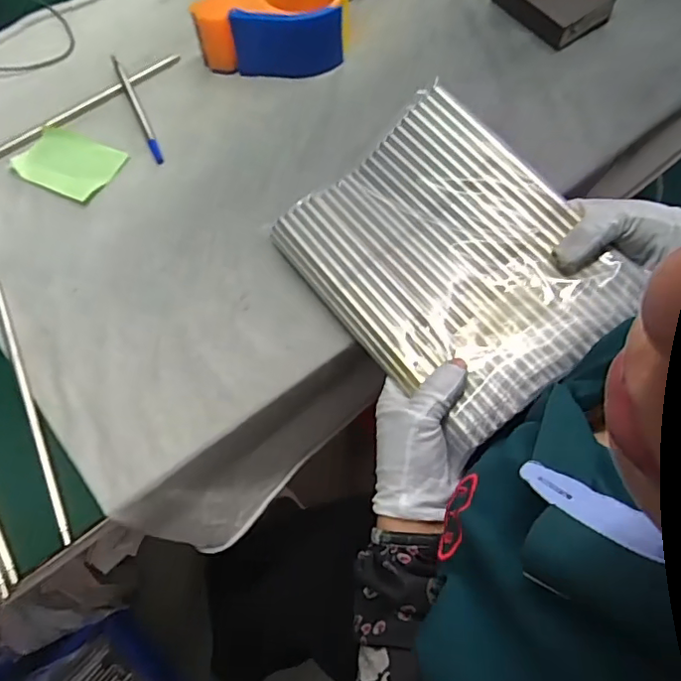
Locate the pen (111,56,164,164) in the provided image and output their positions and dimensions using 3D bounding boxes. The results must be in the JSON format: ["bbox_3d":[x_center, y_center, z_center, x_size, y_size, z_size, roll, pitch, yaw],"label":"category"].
[{"bbox_3d":[-0.189,-0.216,0.516,0.009,0.008,0.131,-24,65,-8],"label":"pen"}]

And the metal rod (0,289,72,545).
[{"bbox_3d":[-0.227,0.041,0.404,0.009,0.010,0.219,-26,66,-8],"label":"metal rod"}]

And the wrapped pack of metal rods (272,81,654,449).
[{"bbox_3d":[0.080,-0.063,0.404,0.174,0.035,0.226,-40,71,-13],"label":"wrapped pack of metal rods"}]

